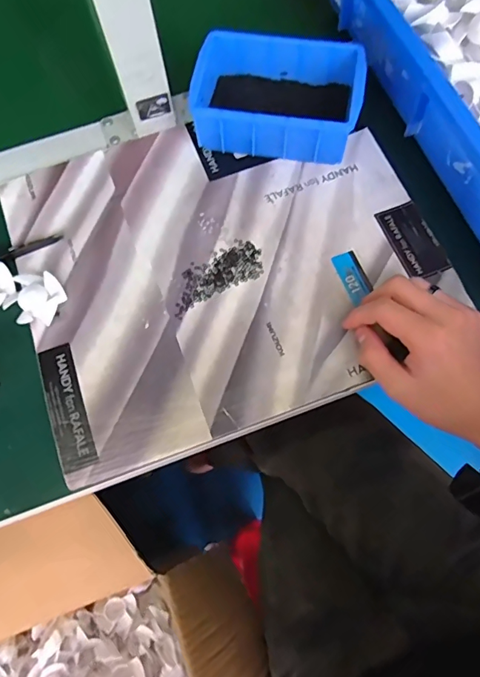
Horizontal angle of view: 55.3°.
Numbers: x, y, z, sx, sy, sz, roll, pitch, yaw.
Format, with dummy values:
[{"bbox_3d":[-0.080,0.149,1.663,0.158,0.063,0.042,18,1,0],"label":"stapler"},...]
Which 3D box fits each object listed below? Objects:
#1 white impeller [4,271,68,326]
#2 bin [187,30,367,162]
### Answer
[{"bbox_3d":[-0.169,-0.033,0.383,0.042,0.017,0.042,-1,69,2],"label":"white impeller"},{"bbox_3d":[0.035,-0.217,0.422,0.145,0.057,0.099,8,70,6],"label":"bin"}]

